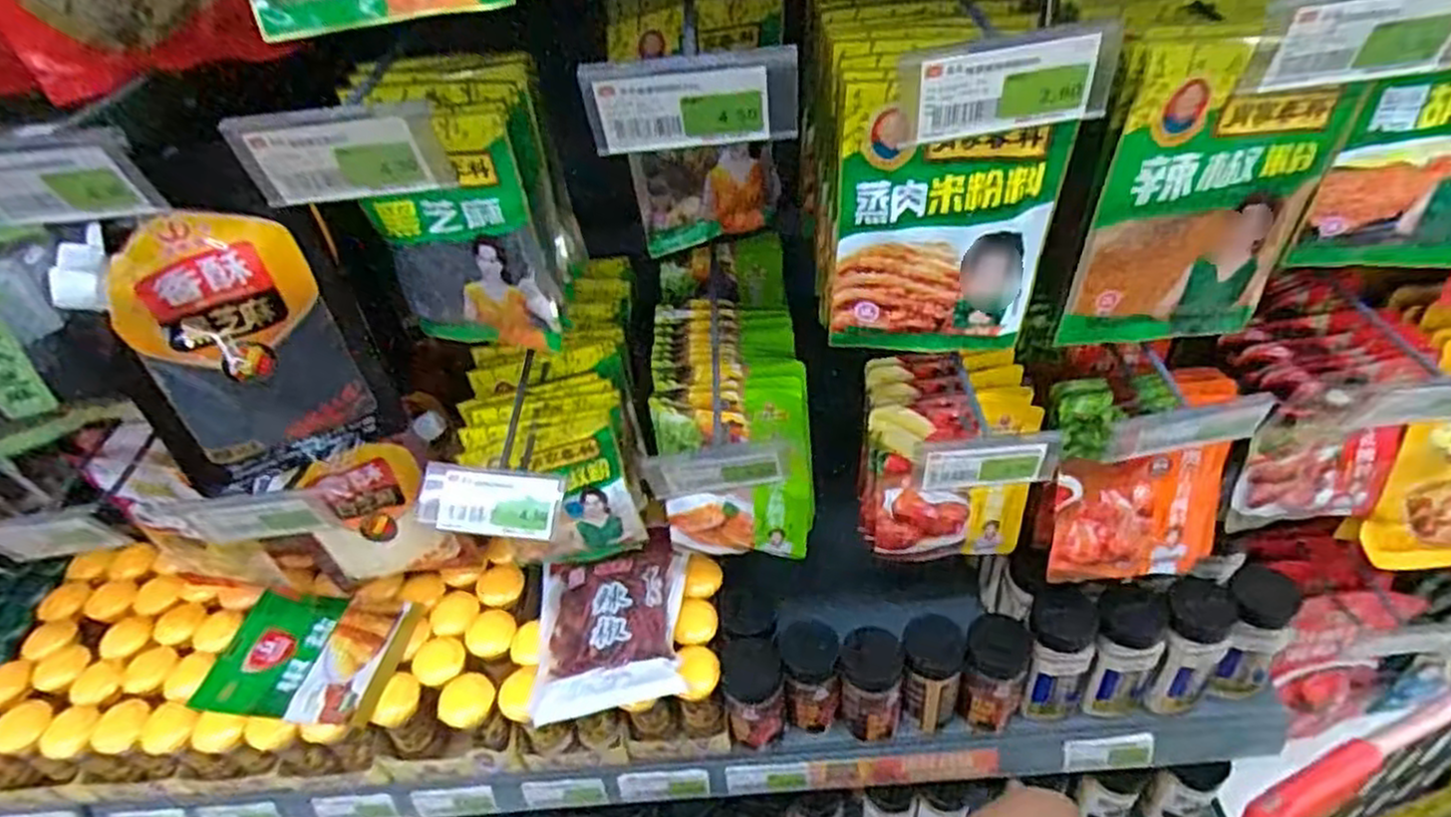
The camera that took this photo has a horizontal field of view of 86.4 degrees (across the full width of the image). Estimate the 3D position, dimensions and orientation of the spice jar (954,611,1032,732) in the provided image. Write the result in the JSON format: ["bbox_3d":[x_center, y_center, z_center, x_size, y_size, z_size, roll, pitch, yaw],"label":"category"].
[{"bbox_3d":[0.250,0.248,0.716,0.057,0.109,0.058,11,46,19],"label":"spice jar"}]

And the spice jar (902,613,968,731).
[{"bbox_3d":[0.192,0.248,0.719,0.056,0.105,0.060,6,44,15],"label":"spice jar"}]

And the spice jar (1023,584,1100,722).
[{"bbox_3d":[0.301,0.230,0.704,0.062,0.142,0.057,18,48,25],"label":"spice jar"}]

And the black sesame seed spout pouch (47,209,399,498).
[{"bbox_3d":[-0.322,-0.034,0.516,0.131,0.199,0.029,-29,47,-21],"label":"black sesame seed spout pouch"}]

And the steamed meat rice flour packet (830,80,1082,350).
[{"bbox_3d":[0.137,-0.113,0.491,0.131,0.184,0.018,-5,43,3],"label":"steamed meat rice flour packet"}]

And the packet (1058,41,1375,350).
[{"bbox_3d":[0.300,-0.128,0.481,0.148,0.192,0.021,-7,43,1],"label":"packet"}]

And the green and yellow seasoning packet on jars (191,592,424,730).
[{"bbox_3d":[-0.403,0.235,0.745,0.180,0.035,0.129,-1,43,7],"label":"green and yellow seasoning packet on jars"}]

